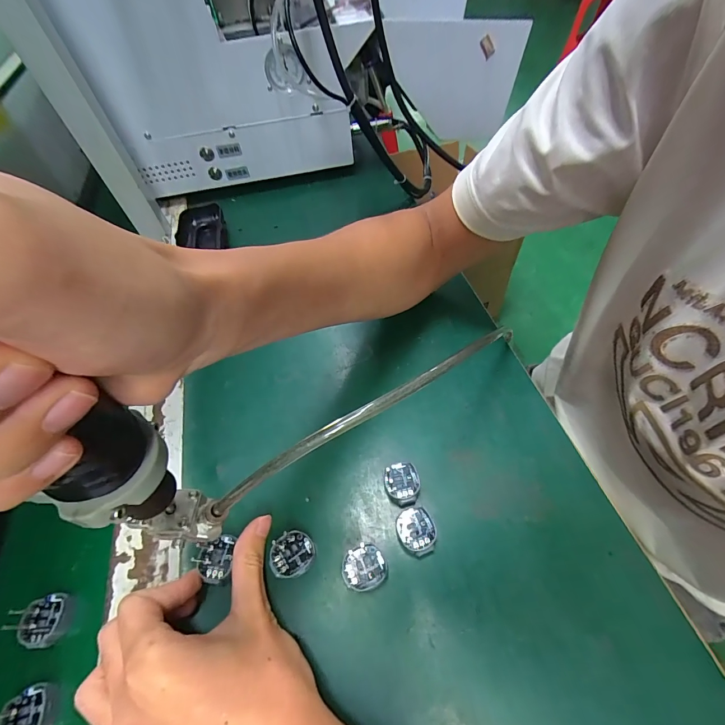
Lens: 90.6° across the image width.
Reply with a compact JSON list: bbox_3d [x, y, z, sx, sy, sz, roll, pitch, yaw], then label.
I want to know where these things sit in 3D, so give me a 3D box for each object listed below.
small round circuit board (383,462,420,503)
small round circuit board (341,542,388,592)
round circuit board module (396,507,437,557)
[{"bbox_3d":[0.028,0.087,0.258,0.024,0.010,0.028,-8,56,-1],"label":"small round circuit board"},{"bbox_3d":[0.001,0.132,0.230,0.028,0.011,0.025,-31,59,-15],"label":"small round circuit board"},{"bbox_3d":[0.036,0.113,0.241,0.025,0.010,0.028,-8,56,-1],"label":"round circuit board module"}]

